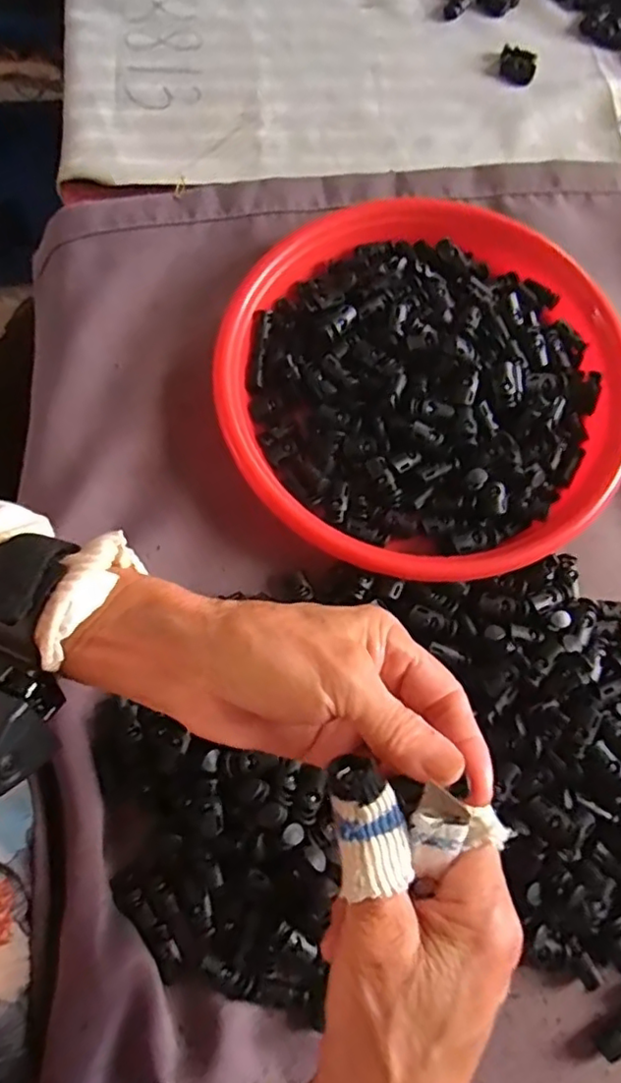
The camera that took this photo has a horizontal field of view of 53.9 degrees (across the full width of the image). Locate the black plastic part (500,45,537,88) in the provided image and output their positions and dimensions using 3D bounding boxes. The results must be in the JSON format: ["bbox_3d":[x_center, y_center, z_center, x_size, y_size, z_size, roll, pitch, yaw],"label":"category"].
[{"bbox_3d":[0.163,-0.373,0.479,0.028,0.012,0.023,14,74,2],"label":"black plastic part"}]

